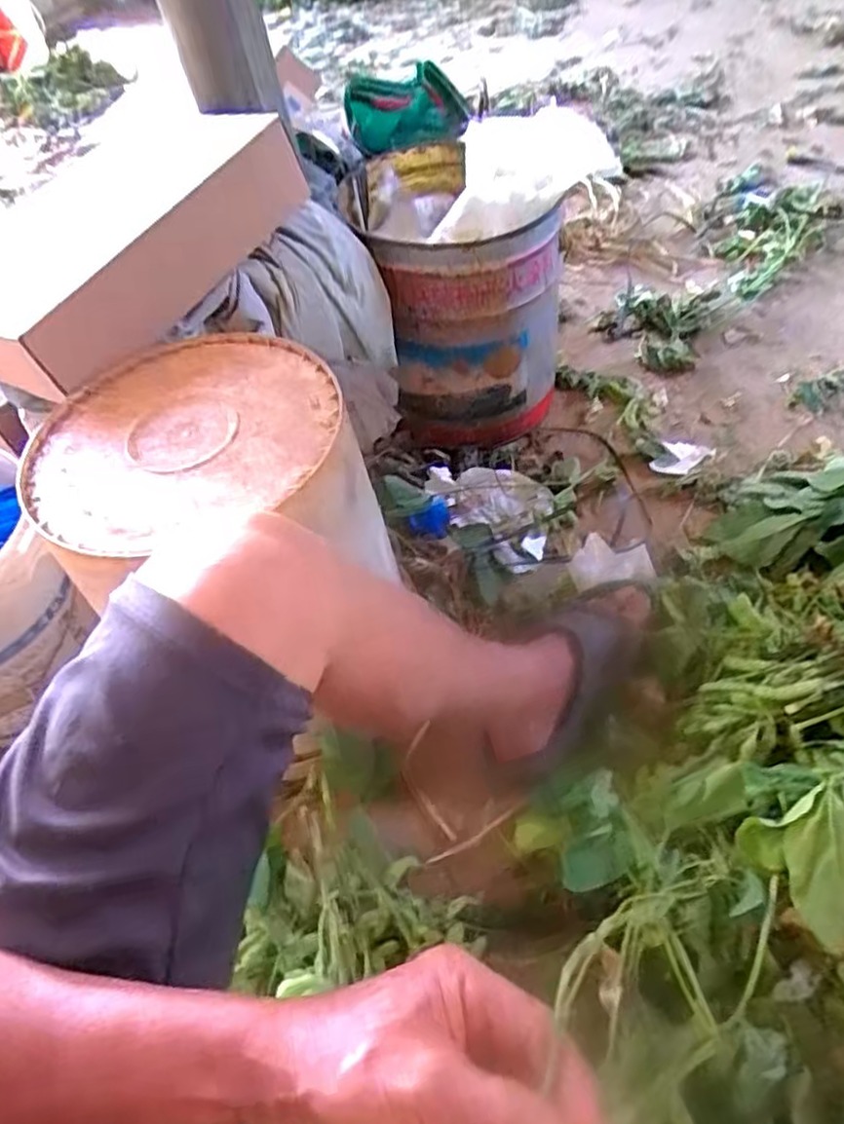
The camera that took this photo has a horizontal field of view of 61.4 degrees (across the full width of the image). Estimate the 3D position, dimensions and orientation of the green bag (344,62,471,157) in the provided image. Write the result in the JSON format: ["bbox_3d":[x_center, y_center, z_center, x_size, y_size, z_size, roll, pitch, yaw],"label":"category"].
[{"bbox_3d":[-0.035,-0.755,1.196,0.225,0.122,0.069,-23,51,-5],"label":"green bag"}]

